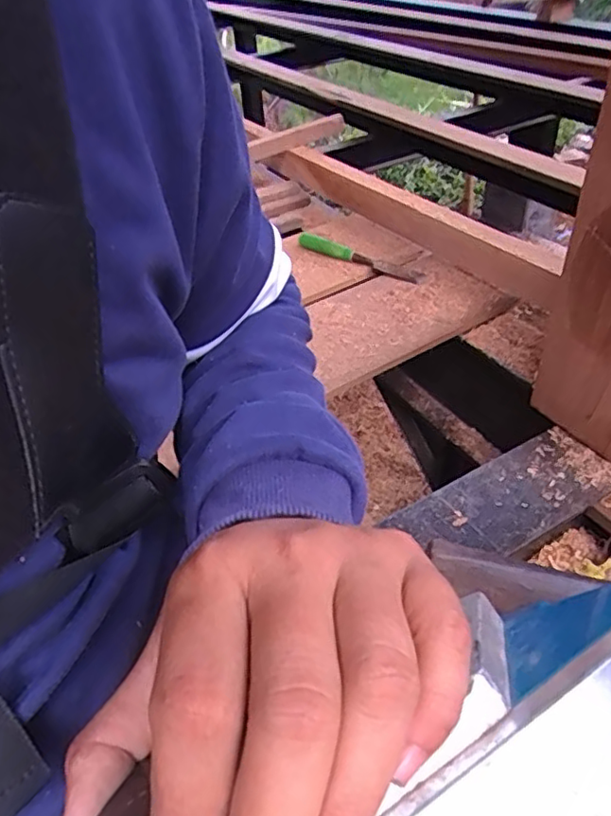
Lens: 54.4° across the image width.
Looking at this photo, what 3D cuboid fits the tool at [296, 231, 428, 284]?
[{"bbox_3d":[0.087,-0.245,0.966,0.233,0.021,0.036,26,50,31],"label":"tool"}]

